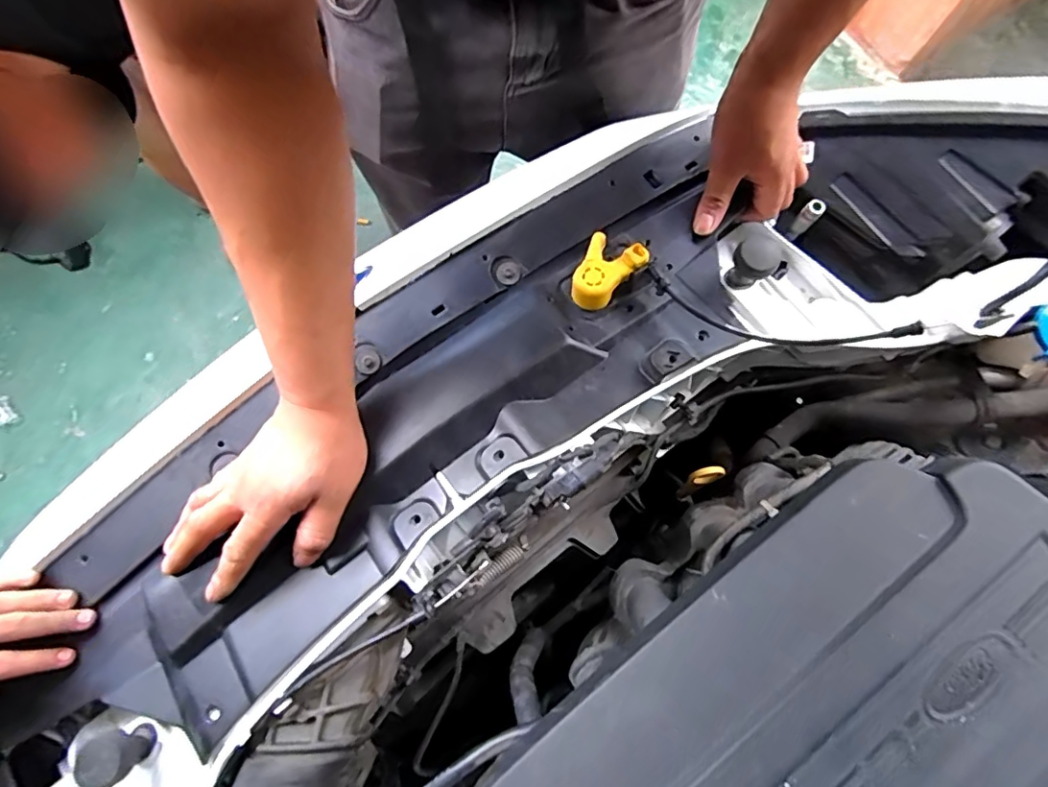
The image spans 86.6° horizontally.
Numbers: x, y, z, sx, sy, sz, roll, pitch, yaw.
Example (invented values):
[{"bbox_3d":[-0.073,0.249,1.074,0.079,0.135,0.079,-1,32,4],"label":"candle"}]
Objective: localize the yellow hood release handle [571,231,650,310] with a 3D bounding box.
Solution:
[{"bbox_3d":[0.069,-0.105,0.489,0.051,0.035,0.067,34,82,7],"label":"yellow hood release handle"}]

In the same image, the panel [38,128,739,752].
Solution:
[{"bbox_3d":[-0.080,0.010,0.466,0.641,0.039,0.212,-39,81,-8],"label":"panel"}]

